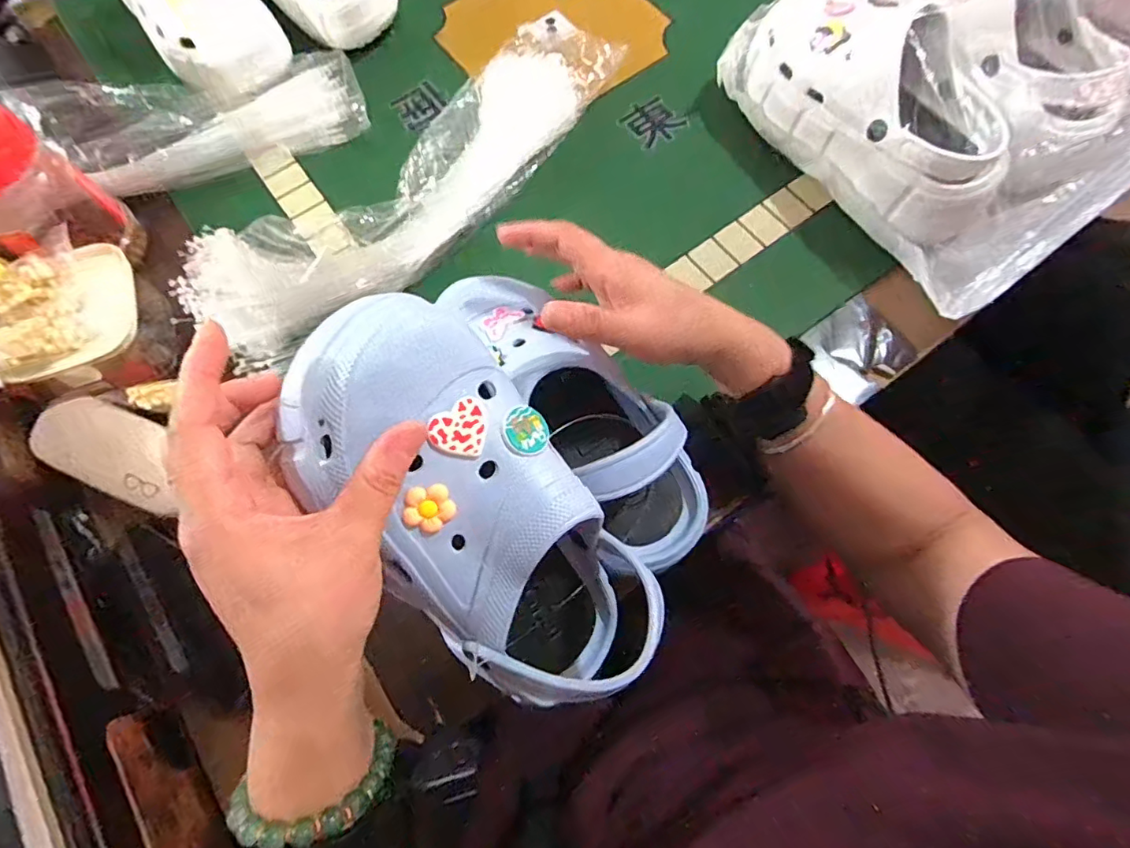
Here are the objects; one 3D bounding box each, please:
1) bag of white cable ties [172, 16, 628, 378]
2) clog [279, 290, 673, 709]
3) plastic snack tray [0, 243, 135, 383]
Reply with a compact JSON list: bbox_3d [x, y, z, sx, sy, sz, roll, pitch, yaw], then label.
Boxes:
[{"bbox_3d":[-0.131,-0.241,0.509,0.157,0.056,0.485,43,77,14],"label":"bag of white cable ties"},{"bbox_3d":[-0.030,0.061,0.267,0.101,0.090,0.255,-38,114,-14],"label":"clog"},{"bbox_3d":[-0.398,-0.086,0.421,0.097,0.032,0.095,-19,71,-6],"label":"plastic snack tray"}]

